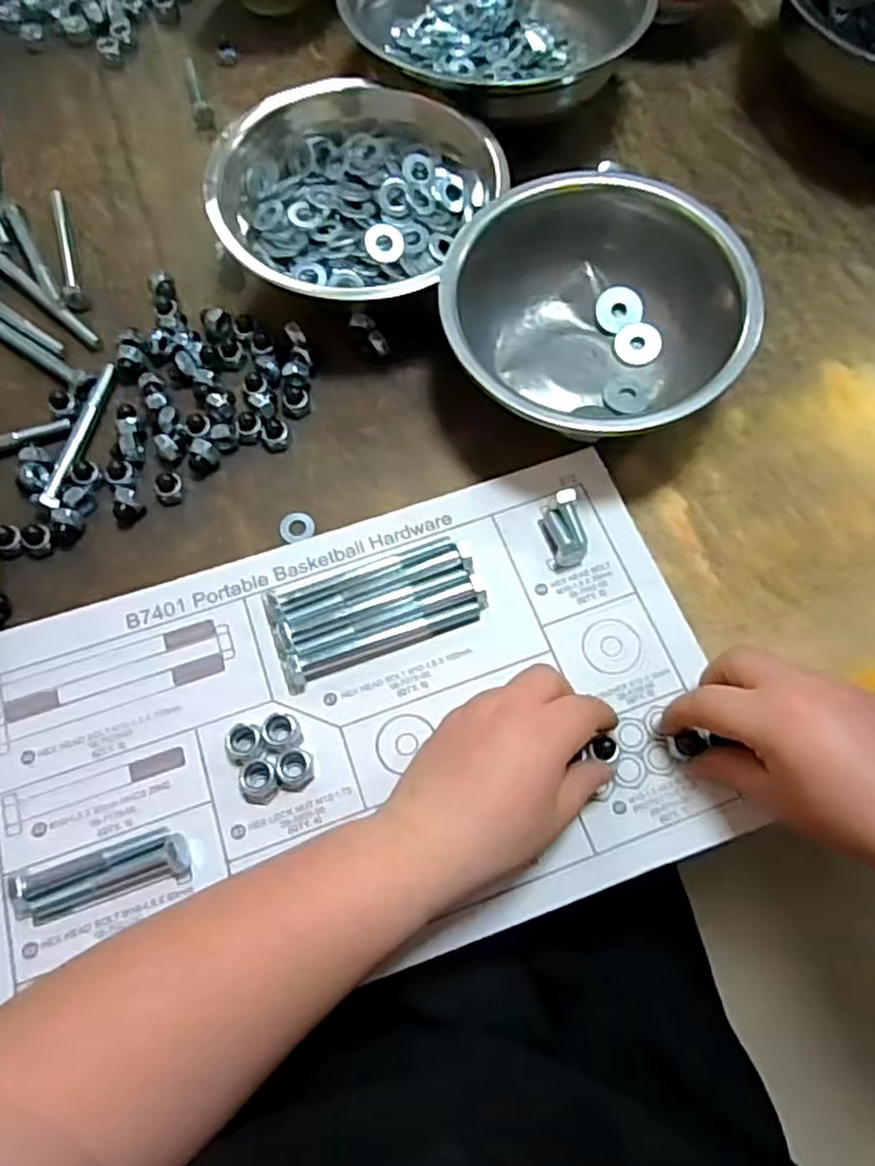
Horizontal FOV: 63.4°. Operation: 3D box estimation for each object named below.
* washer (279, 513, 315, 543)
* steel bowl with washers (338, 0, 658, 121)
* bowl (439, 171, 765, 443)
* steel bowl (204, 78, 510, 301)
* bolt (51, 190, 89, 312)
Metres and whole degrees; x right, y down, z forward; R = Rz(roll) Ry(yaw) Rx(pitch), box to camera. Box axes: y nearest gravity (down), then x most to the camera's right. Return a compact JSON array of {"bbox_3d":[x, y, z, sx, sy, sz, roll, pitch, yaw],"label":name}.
[{"bbox_3d":[-0.082,-0.033,0.411,0.020,0.004,0.019,0,69,1],"label":"washer"},{"bbox_3d":[0.040,-0.409,0.526,0.201,0.069,0.169,-19,70,-7],"label":"steel bowl with washers"},{"bbox_3d":[0.090,-0.149,0.418,0.170,0.079,0.160,0,69,1],"label":"bowl"},{"bbox_3d":[-0.057,-0.253,0.465,0.154,0.063,0.160,0,69,1],"label":"steel bowl"},{"bbox_3d":[-0.253,-0.230,0.482,0.011,0.012,0.114,-17,69,-6],"label":"bolt"}]

